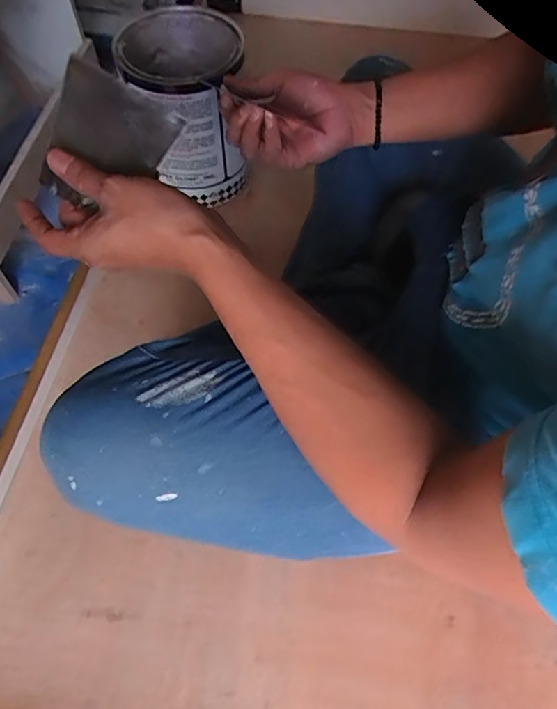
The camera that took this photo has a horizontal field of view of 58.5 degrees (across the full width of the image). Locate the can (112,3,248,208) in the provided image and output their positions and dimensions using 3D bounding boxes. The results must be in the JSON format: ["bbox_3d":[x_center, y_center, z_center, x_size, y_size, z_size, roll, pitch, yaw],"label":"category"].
[{"bbox_3d":[-0.125,-0.333,0.690,0.142,0.194,0.151,0,61,0],"label":"can"}]

